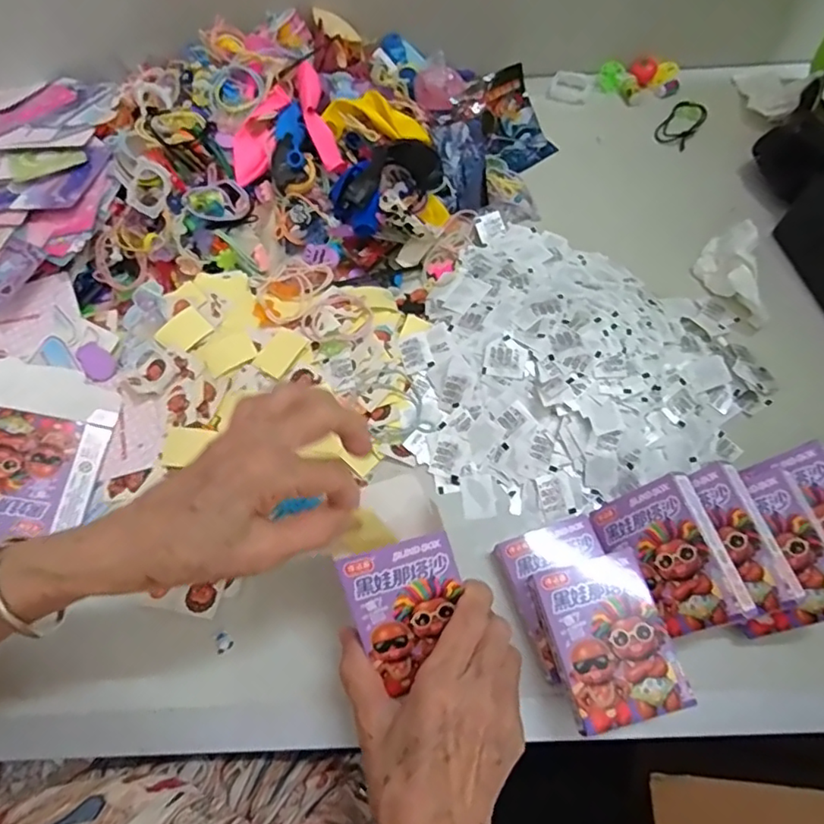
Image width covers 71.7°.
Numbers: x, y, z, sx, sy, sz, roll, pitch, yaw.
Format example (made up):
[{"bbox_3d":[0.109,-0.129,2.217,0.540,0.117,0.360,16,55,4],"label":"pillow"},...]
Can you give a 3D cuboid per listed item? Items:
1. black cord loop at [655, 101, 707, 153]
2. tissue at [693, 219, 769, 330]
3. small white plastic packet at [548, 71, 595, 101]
[{"bbox_3d":[0.275,-0.293,0.580,0.034,0.010,0.061,36,70,17],"label":"black cord loop"},{"bbox_3d":[0.269,-0.118,0.478,0.038,0.039,0.088,-4,64,0],"label":"tissue"},{"bbox_3d":[0.170,-0.346,0.605,0.043,0.009,0.033,17,66,9],"label":"small white plastic packet"}]

